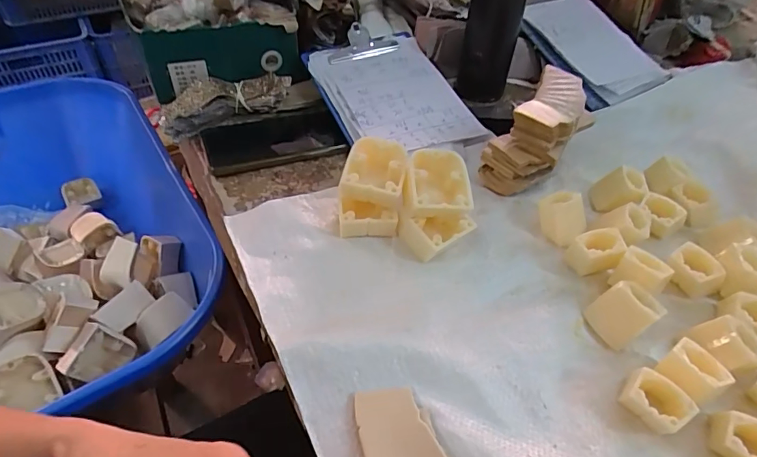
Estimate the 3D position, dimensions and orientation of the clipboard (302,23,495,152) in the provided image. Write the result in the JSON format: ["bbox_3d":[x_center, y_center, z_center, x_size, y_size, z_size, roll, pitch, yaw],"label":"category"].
[{"bbox_3d":[0.014,-0.158,0.533,0.149,0.021,0.201,-17,58,-19],"label":"clipboard"}]

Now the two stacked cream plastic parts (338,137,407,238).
[{"bbox_3d":[-0.005,-0.032,0.399,0.056,0.070,0.057,2,45,0],"label":"two stacked cream plastic parts"}]

